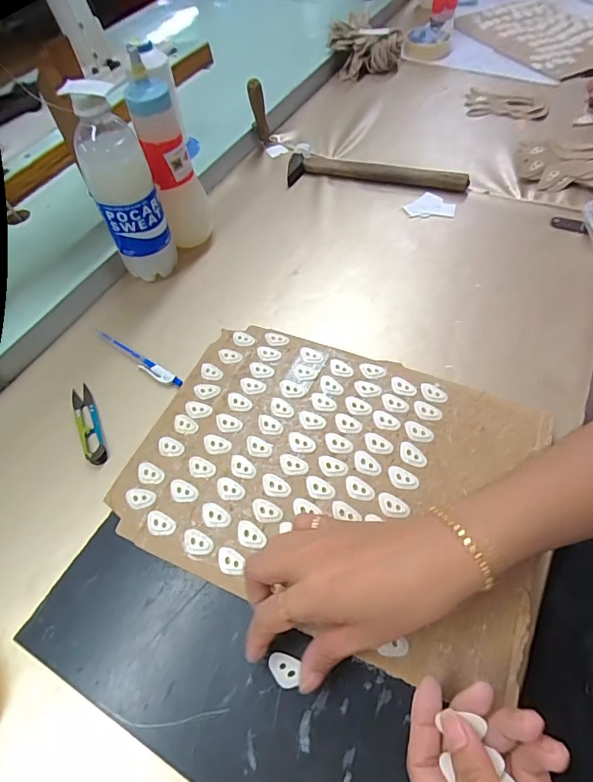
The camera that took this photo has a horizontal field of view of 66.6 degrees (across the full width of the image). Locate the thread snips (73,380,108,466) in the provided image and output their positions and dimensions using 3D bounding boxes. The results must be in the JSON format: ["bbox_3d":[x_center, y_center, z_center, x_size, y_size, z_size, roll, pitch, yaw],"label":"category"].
[{"bbox_3d":[-0.204,0.031,0.441,0.020,0.009,0.096,-23,58,-12],"label":"thread snips"}]

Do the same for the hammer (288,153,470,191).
[{"bbox_3d":[0.114,-0.314,0.649,0.250,0.022,0.056,7,57,8],"label":"hammer"}]

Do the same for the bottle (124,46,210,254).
[{"bbox_3d":[-0.139,-0.252,0.512,0.054,0.194,0.046,-13,57,-5],"label":"bottle"}]

